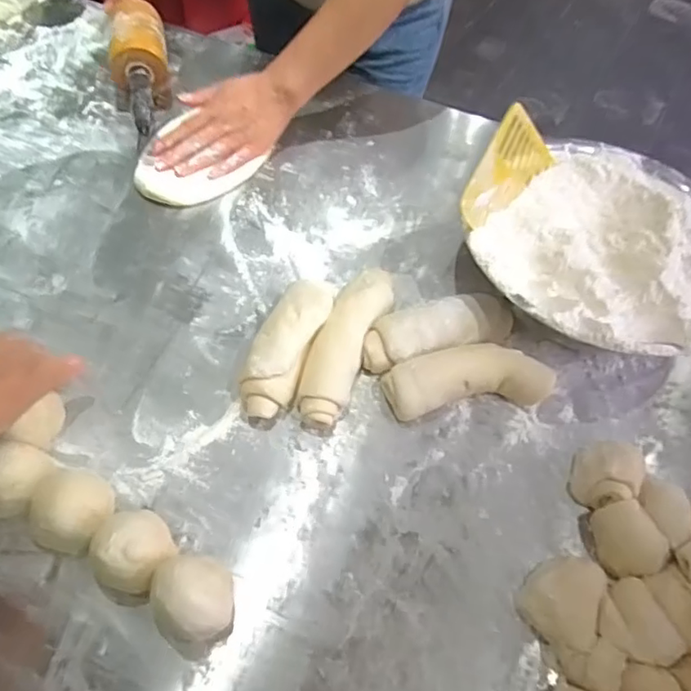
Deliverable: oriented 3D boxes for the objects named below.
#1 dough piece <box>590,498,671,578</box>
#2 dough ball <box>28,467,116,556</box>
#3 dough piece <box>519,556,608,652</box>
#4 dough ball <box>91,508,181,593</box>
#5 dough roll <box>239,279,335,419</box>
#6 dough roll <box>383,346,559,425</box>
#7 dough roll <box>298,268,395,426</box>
[{"bbox_3d":[0.226,0.155,0.461,0.044,0.029,0.055,-1,55,-6],"label":"dough piece"},{"bbox_3d":[-0.201,0.123,0.427,0.055,0.053,0.058,3,55,-4],"label":"dough ball"},{"bbox_3d":[0.162,0.191,0.433,0.052,0.023,0.062,23,56,10],"label":"dough piece"},{"bbox_3d":[-0.150,0.148,0.412,0.048,0.056,0.051,3,55,-4],"label":"dough ball"},{"bbox_3d":[-0.054,0.000,0.529,0.049,0.048,0.143,19,56,8],"label":"dough roll"},{"bbox_3d":[0.113,0.032,0.529,0.154,0.039,0.051,-7,56,-10],"label":"dough roll"},{"bbox_3d":[0.001,-0.004,0.544,0.049,0.035,0.175,21,56,9],"label":"dough roll"}]

